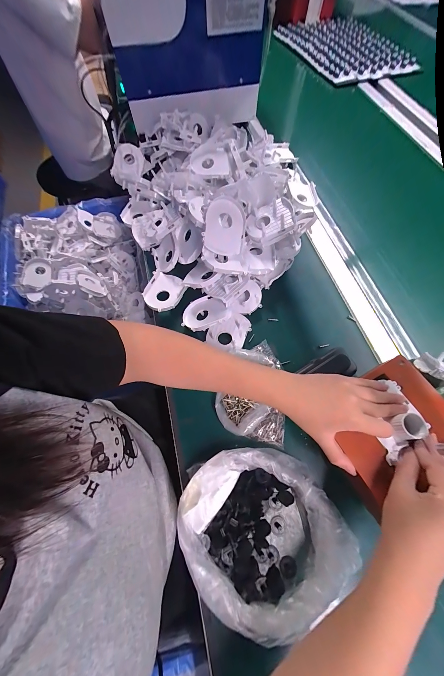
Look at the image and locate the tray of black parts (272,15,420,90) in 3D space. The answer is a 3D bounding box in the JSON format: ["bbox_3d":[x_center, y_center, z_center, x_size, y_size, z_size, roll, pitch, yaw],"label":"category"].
[{"bbox_3d":[0.421,-1.000,0.812,0.317,0.041,0.425,-25,68,-10],"label":"tray of black parts"}]

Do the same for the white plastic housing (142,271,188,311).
[{"bbox_3d":[-0.106,-0.085,0.425,0.069,0.016,0.076,29,69,12],"label":"white plastic housing"}]

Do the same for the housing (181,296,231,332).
[{"bbox_3d":[-0.029,-0.041,0.394,0.081,0.016,0.068,-22,44,10],"label":"housing"}]

